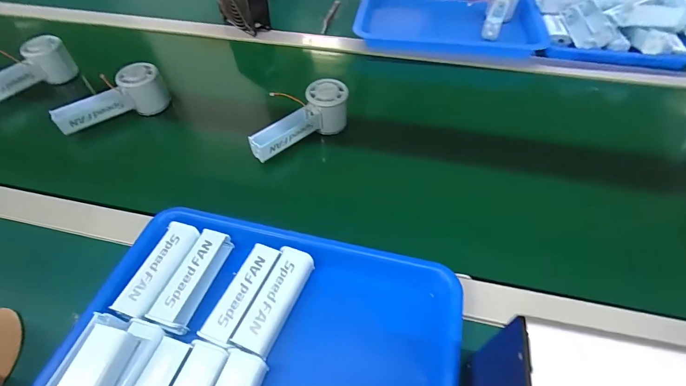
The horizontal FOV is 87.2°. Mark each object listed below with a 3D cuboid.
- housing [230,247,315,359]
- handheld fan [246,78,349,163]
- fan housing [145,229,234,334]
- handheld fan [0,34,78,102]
[{"bbox_3d":[-0.063,0.102,0.344,0.035,0.021,0.100,17,54,14],"label":"housing"},{"bbox_3d":[-0.061,-0.097,0.494,0.150,0.060,0.049,-31,57,-21],"label":"handheld fan"},{"bbox_3d":[-0.149,0.085,0.360,0.031,0.022,0.101,14,54,12],"label":"fan housing"},{"bbox_3d":[-0.504,-0.188,0.565,0.067,0.061,0.146,36,61,26],"label":"handheld fan"}]

